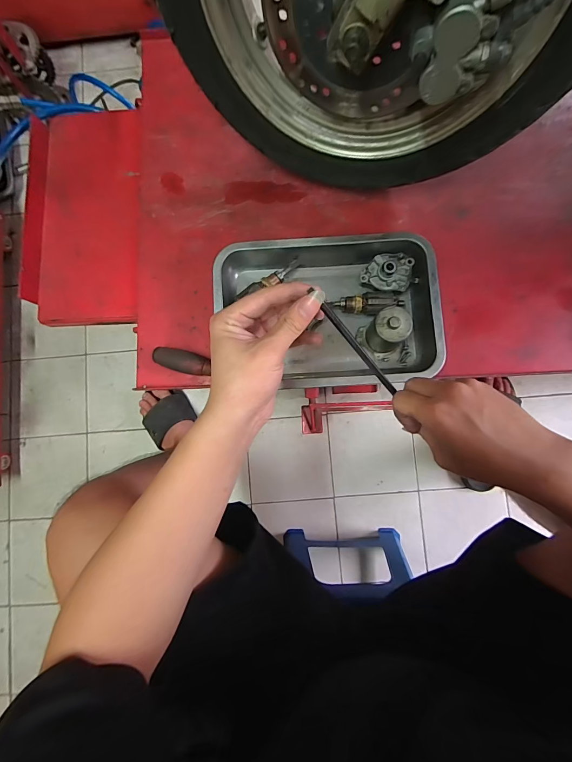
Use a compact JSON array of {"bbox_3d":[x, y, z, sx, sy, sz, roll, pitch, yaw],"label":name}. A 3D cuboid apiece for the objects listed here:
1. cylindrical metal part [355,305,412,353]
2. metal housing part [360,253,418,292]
[{"bbox_3d":[0.136,-0.071,0.464,0.055,0.075,0.050,0,85,2],"label":"cylindrical metal part"},{"bbox_3d":[0.152,-0.162,0.488,0.079,0.027,0.056,3,85,2],"label":"metal housing part"}]

